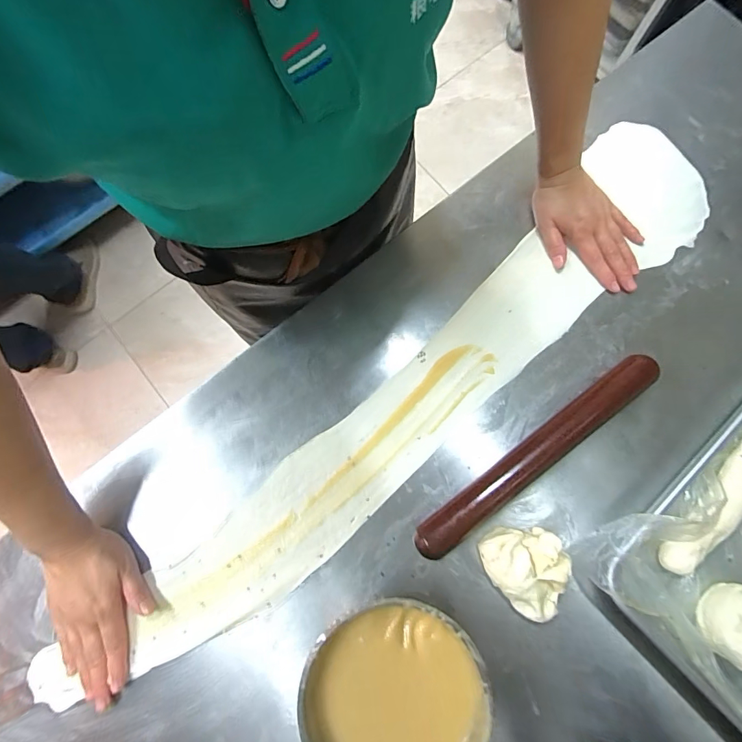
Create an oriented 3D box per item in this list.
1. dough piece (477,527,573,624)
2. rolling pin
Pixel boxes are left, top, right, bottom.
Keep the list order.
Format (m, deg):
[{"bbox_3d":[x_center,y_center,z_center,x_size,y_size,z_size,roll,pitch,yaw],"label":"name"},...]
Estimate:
[{"bbox_3d":[0.163,0.205,0.423,0.080,0.048,0.094,-24,80,-4],"label":"dough piece"},{"bbox_3d":[0.181,0.087,0.441,0.318,0.032,0.038,-37,81,-6],"label":"rolling pin"}]

